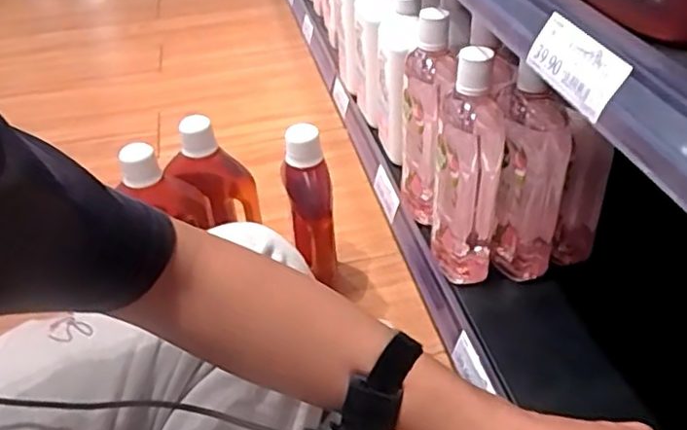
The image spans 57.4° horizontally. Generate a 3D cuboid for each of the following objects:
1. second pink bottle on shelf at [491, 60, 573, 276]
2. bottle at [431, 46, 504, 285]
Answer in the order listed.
[{"bbox_3d":[0.200,-0.041,0.675,0.075,0.233,0.069,9,39,15],"label":"second pink bottle on shelf"},{"bbox_3d":[0.130,-0.045,0.662,0.071,0.252,0.062,6,38,11],"label":"bottle"}]

